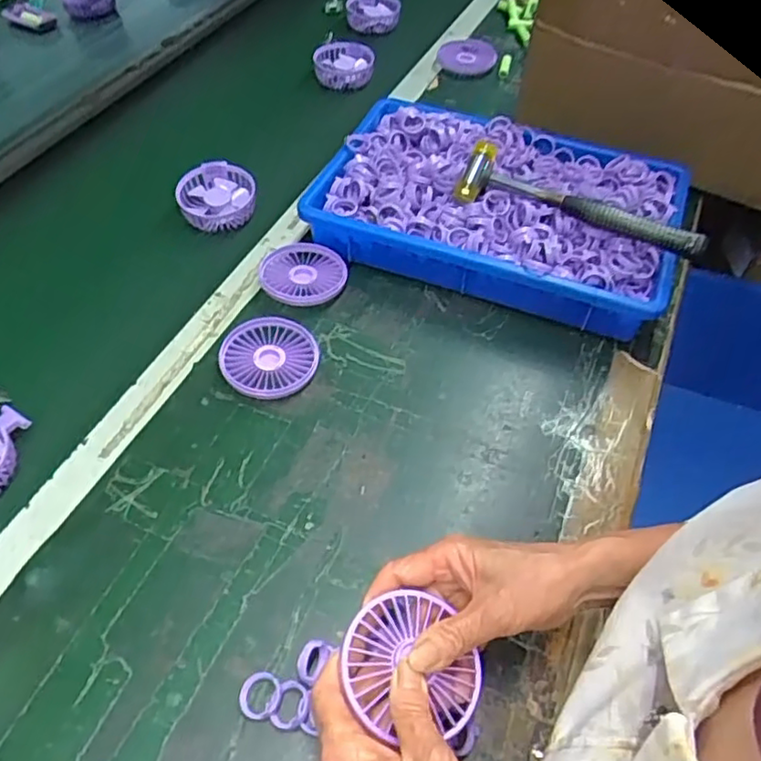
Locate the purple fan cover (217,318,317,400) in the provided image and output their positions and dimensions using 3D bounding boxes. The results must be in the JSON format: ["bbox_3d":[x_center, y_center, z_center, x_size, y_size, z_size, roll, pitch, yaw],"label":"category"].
[{"bbox_3d":[-0.101,-0.021,0.596,0.088,0.021,0.082,-33,59,-25],"label":"purple fan cover"}]

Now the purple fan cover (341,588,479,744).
[{"bbox_3d":[0.019,0.171,0.395,0.084,0.015,0.076,10,51,-18],"label":"purple fan cover"}]

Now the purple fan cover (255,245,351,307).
[{"bbox_3d":[-0.080,-0.109,0.667,0.087,0.022,0.083,-13,52,-11],"label":"purple fan cover"}]

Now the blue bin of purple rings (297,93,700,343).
[{"bbox_3d":[0.127,-0.191,0.699,0.373,0.078,0.244,16,52,12],"label":"blue bin of purple rings"}]

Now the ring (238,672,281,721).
[{"bbox_3d":[-0.079,0.207,0.424,0.027,0.009,0.028,1,51,-1],"label":"ring"}]

